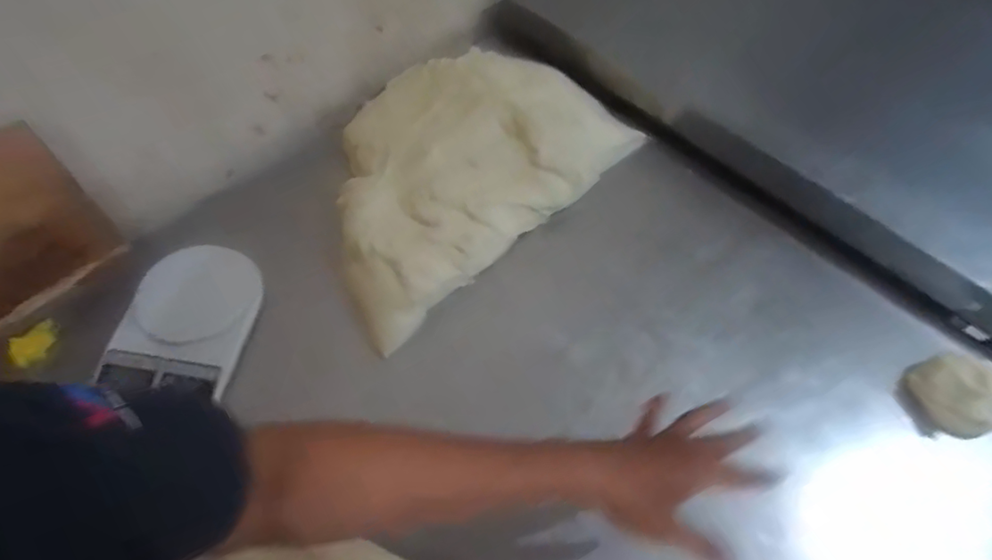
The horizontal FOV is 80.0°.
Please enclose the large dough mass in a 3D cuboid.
[{"bbox_3d":[-0.064,-0.176,0.840,0.498,0.067,0.328,-39,66,-23],"label":"large dough mass"}]

